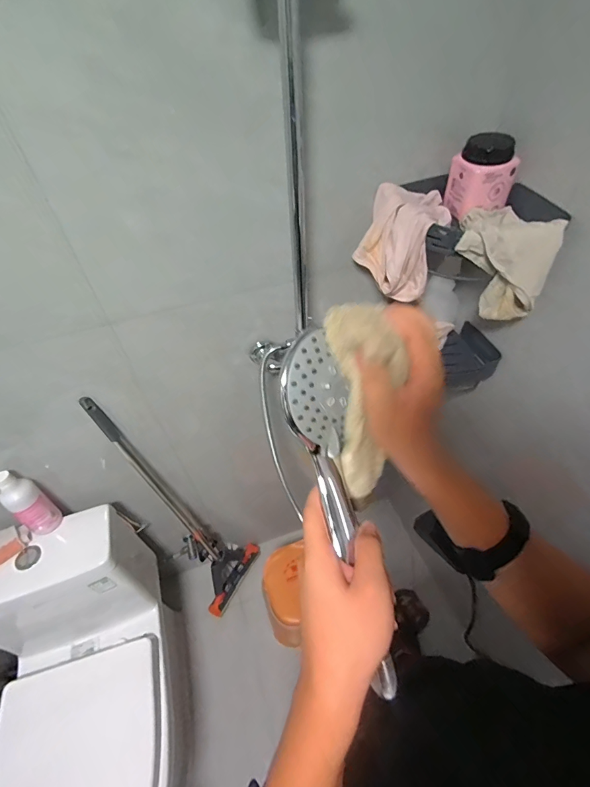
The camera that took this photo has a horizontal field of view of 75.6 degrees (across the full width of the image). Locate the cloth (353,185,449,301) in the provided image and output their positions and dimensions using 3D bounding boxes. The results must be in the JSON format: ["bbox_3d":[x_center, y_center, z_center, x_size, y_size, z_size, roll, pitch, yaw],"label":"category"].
[{"bbox_3d":[0.189,-0.273,0.686,0.137,0.153,0.147,19,52,19],"label":"cloth"}]

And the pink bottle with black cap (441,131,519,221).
[{"bbox_3d":[0.319,-0.368,0.644,0.086,0.109,0.070,-13,49,-9],"label":"pink bottle with black cap"}]

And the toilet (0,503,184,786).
[{"bbox_3d":[-0.510,0.815,0.983,0.364,0.730,0.701,-16,49,-11],"label":"toilet"}]

